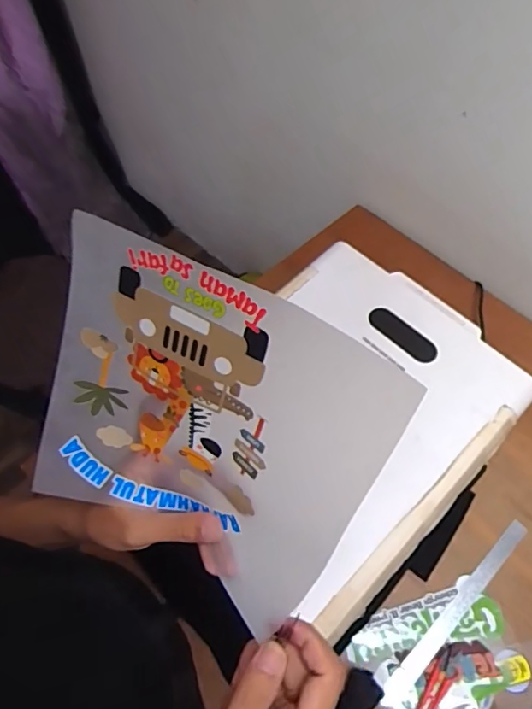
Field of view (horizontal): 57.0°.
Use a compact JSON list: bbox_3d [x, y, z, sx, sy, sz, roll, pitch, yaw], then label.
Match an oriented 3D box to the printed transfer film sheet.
[{"bbox_3d":[-0.044,0.056,0.298,0.205,0.228,0.032,26,32,13],"label":"printed transfer film sheet"}]

